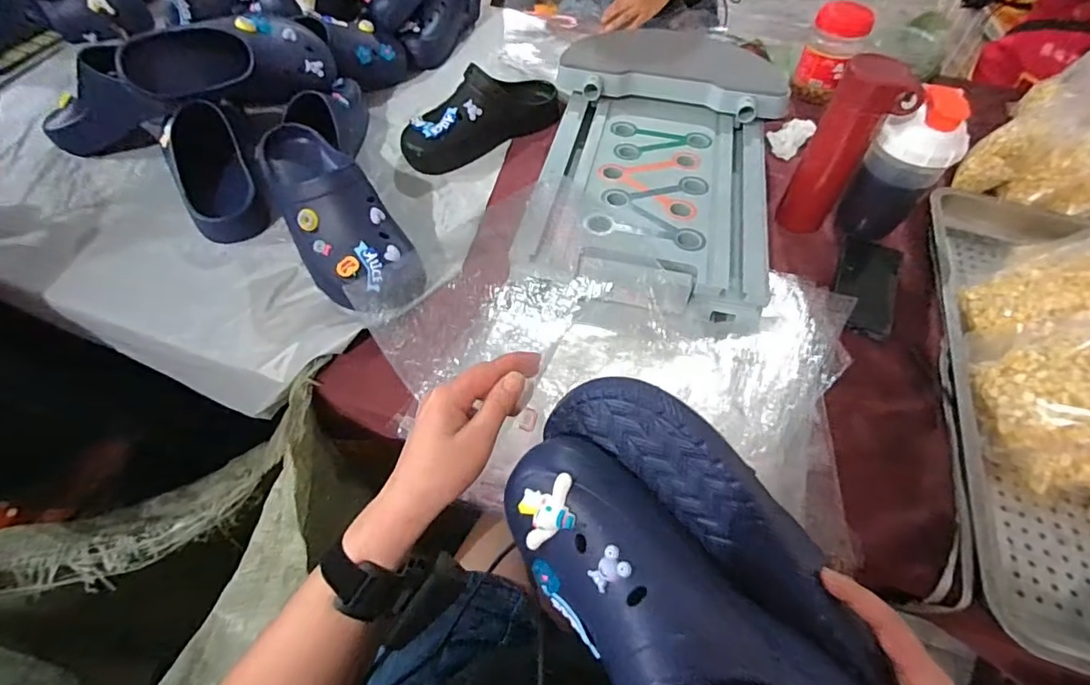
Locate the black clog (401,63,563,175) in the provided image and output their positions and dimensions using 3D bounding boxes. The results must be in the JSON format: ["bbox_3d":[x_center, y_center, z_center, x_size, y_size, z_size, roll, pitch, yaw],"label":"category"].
[{"bbox_3d":[-0.096,-0.364,0.814,0.278,0.094,0.089,-33,62,-22],"label":"black clog"}]

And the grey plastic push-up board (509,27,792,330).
[{"bbox_3d":[0.159,-0.273,0.712,0.328,0.089,0.512,8,55,4],"label":"grey plastic push-up board"}]

